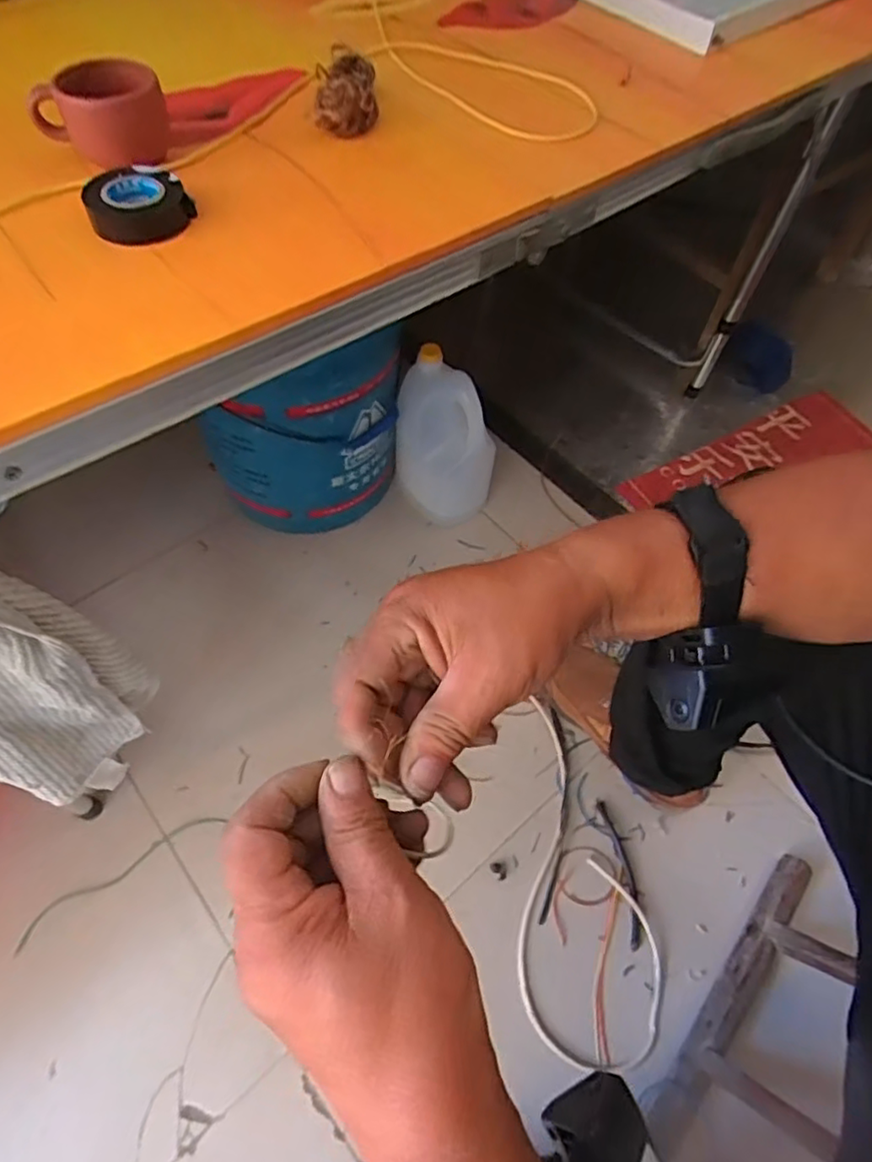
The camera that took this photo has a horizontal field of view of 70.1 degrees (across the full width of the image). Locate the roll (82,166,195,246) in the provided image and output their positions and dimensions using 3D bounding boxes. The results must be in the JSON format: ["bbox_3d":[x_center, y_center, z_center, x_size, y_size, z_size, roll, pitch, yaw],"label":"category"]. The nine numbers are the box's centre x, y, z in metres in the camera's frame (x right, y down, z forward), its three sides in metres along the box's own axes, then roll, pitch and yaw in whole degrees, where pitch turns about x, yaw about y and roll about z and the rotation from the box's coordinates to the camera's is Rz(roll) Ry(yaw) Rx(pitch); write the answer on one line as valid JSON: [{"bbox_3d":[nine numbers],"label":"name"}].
[{"bbox_3d":[-0.189,-0.239,0.395,0.061,0.022,0.052,-22,63,-16],"label":"roll"}]

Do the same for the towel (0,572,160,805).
[{"bbox_3d":[-0.285,0.081,0.448,0.132,0.244,0.058,-34,67,-21],"label":"towel"}]

